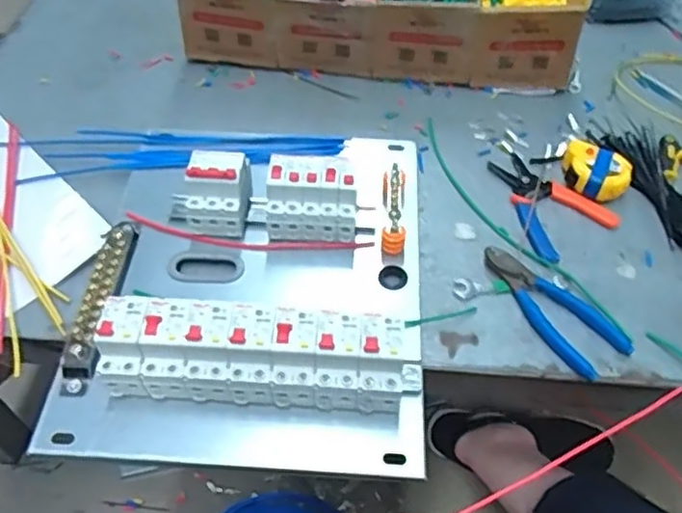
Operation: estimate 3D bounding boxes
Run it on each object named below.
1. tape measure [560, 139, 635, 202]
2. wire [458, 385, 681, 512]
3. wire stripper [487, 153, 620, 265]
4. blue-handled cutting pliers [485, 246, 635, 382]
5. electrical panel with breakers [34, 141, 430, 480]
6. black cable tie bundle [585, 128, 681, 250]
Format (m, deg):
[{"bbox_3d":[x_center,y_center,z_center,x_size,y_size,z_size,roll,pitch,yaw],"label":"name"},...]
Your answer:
[{"bbox_3d":[0.292,-0.097,0.745,0.081,0.037,0.076,1,52,-1],"label":"tape measure"},{"bbox_3d":[0.106,0.178,0.472,0.374,0.010,0.007,-23,56,-15],"label":"wire"},{"bbox_3d":[0.224,-0.065,0.733,0.102,0.011,0.144,-26,57,-20],"label":"wire stripper"},{"bbox_3d":[0.206,0.047,0.640,0.061,0.019,0.160,-25,56,-20],"label":"blue-handled cutting pliers"},{"bbox_3d":[-0.078,-0.005,0.632,0.324,0.089,0.402,3,52,1],"label":"electrical panel with breakers"},{"bbox_3d":[0.359,-0.085,0.735,0.049,0.034,0.193,-13,53,-12],"label":"black cable tie bundle"}]

